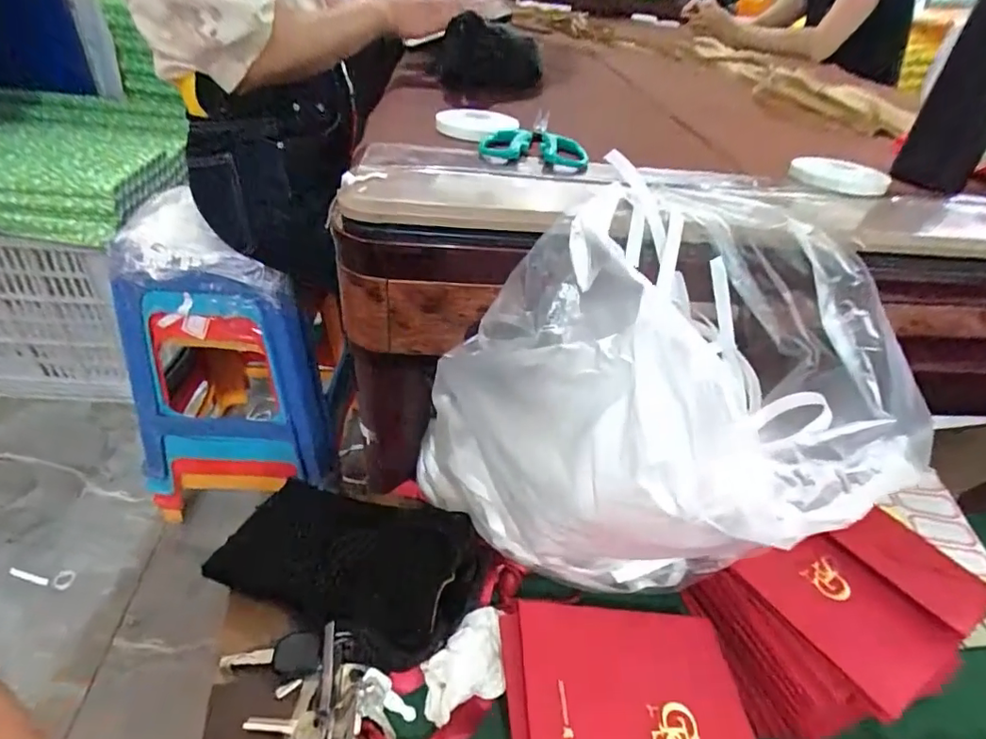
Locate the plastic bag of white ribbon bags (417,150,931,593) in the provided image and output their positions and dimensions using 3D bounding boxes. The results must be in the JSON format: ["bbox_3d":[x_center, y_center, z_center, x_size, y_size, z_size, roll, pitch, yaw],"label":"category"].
[{"bbox_3d":[0.106,0.010,0.377,0.255,0.230,0.221,24,40,22],"label":"plastic bag of white ribbon bags"}]

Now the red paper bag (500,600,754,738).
[{"bbox_3d":[0.083,0.212,0.315,0.149,0.012,0.138,7,45,-11],"label":"red paper bag"}]

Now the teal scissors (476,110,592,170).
[{"bbox_3d":[0.041,-0.219,0.508,0.098,0.019,0.126,9,37,4],"label":"teal scissors"}]

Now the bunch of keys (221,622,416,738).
[{"bbox_3d":[-0.110,0.225,0.349,0.102,0.025,0.125,-11,40,-21],"label":"bunch of keys"}]

